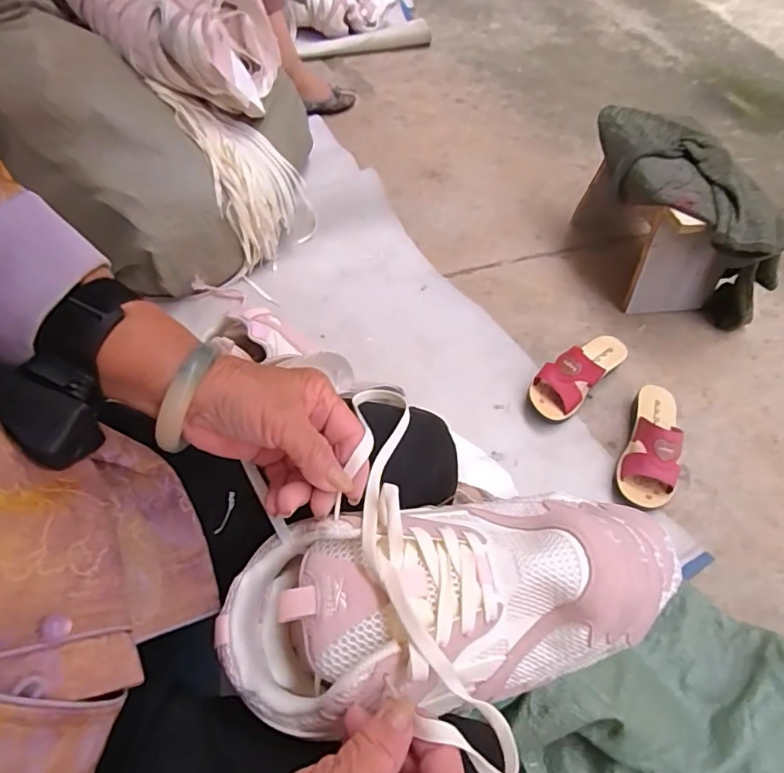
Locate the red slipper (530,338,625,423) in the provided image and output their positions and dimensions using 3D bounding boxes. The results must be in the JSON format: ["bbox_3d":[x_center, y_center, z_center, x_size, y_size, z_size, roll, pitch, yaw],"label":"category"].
[{"bbox_3d":[0.327,-0.030,0.911,0.218,0.079,0.084,-38,65,-24],"label":"red slipper"}]

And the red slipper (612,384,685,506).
[{"bbox_3d":[0.412,0.092,0.826,0.076,0.088,0.242,22,58,13],"label":"red slipper"}]

